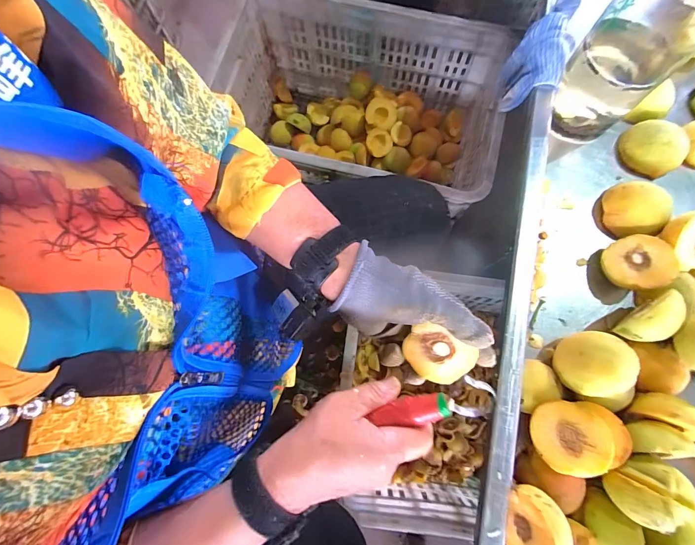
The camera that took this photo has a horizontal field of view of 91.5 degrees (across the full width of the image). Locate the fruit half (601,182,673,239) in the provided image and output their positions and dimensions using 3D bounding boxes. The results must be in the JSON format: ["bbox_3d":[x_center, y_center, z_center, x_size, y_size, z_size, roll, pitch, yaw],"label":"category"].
[{"bbox_3d":[0.318,-0.070,0.379,0.054,0.044,0.064,-27,79,-6],"label":"fruit half"}]

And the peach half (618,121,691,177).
[{"bbox_3d":[0.358,-0.147,0.398,0.052,0.039,0.065,-33,80,-7],"label":"peach half"}]

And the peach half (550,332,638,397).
[{"bbox_3d":[0.238,0.087,0.325,0.056,0.045,0.055,0,77,0],"label":"peach half"}]

